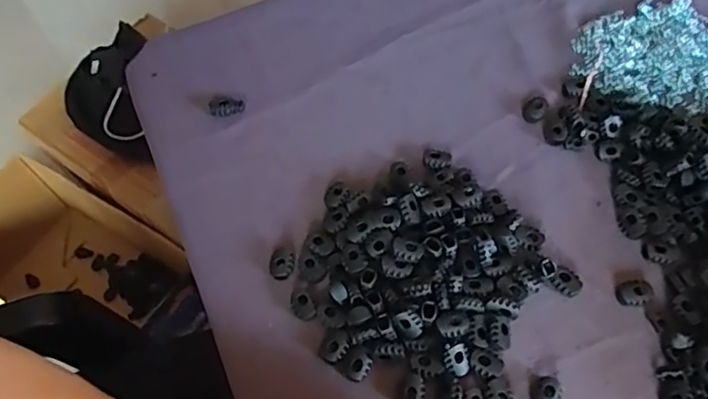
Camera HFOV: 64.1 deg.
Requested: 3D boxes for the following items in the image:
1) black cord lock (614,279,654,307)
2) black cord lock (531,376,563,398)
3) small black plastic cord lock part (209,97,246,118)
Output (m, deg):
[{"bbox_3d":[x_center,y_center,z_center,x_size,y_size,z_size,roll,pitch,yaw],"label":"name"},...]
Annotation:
[{"bbox_3d":[0.187,0.062,0.376,0.024,0.006,0.017,-10,60,-2],"label":"black cord lock"},{"bbox_3d":[0.120,0.122,0.353,0.017,0.009,0.024,28,66,18],"label":"black cord lock"},{"bbox_3d":[-0.106,-0.077,0.472,0.029,0.008,0.015,-12,61,-3],"label":"small black plastic cord lock part"}]

